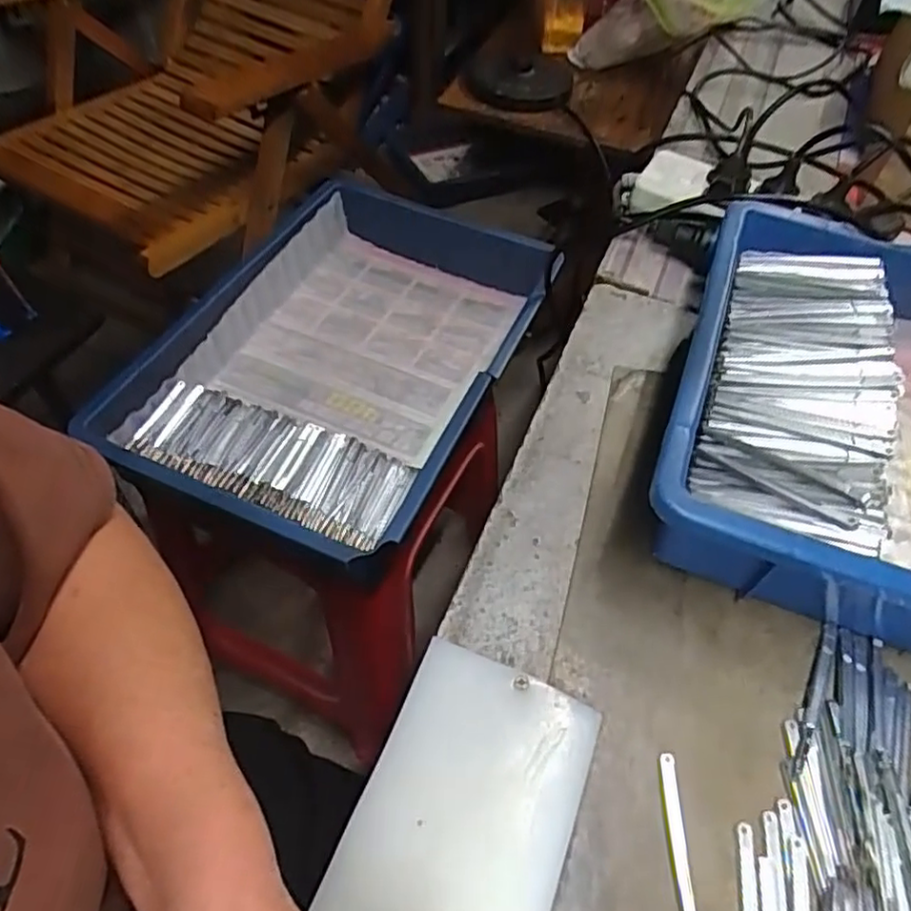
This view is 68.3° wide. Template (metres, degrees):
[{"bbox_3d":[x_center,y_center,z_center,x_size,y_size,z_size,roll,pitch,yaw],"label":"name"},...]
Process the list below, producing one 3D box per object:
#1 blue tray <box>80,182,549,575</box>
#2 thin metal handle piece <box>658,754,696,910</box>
[{"bbox_3d":[-0.102,-0.090,0.658,0.283,0.086,0.407,22,56,13],"label":"blue tray"},{"bbox_3d":[0.102,0.184,0.301,0.008,0.004,0.091,2,54,-1],"label":"thin metal handle piece"}]

